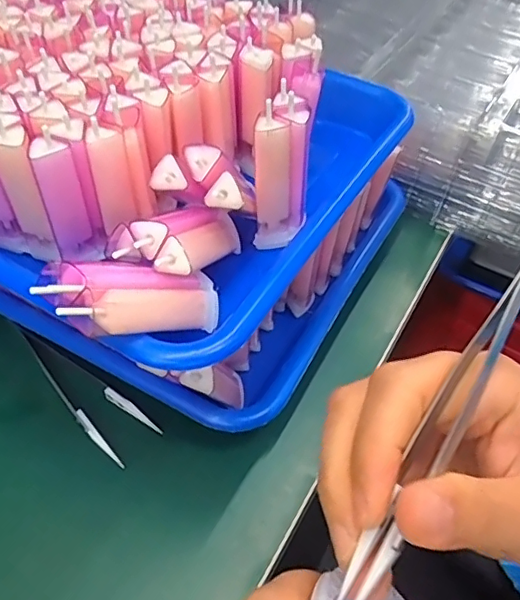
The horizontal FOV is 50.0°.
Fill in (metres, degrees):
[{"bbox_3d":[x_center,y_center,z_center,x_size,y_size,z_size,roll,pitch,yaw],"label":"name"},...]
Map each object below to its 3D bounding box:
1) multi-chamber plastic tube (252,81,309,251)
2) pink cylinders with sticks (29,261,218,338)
[{"bbox_3d":[0.011,-0.061,0.264,0.024,0.071,0.025,6,48,2],"label":"multi-chamber plastic tube"},{"bbox_3d":[-0.047,-0.001,0.219,0.073,0.016,0.030,3,38,-42],"label":"pink cylinders with sticks"}]

